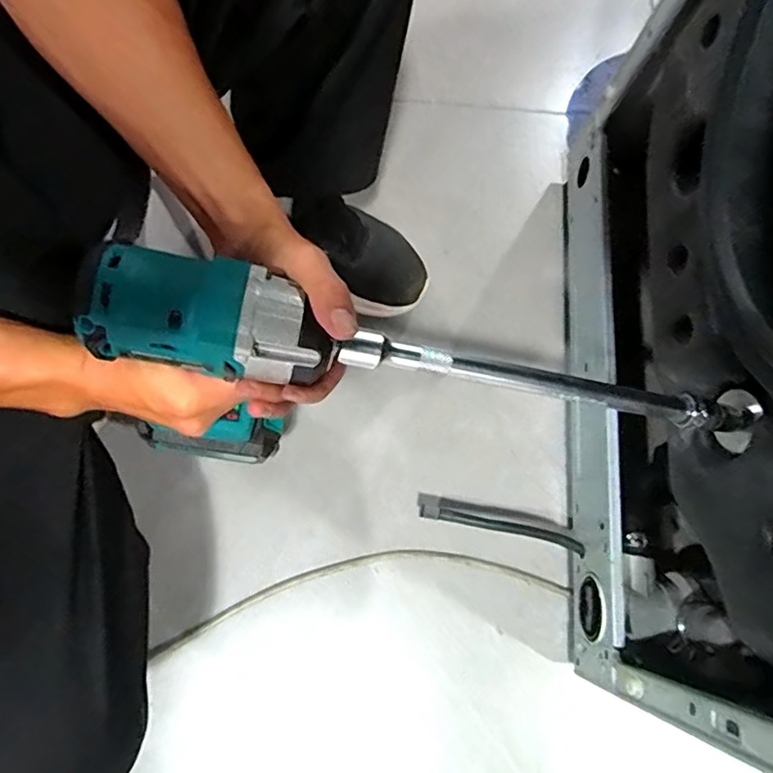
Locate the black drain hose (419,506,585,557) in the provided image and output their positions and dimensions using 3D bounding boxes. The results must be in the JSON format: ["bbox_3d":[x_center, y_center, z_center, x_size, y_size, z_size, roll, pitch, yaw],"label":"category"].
[{"bbox_3d":[0.114,0.140,0.561,0.163,0.010,0.015,14,73,-1],"label":"black drain hose"}]

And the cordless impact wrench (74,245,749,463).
[{"bbox_3d":[0.033,0.007,0.375,0.387,0.225,0.066,5,73,0],"label":"cordless impact wrench"}]

